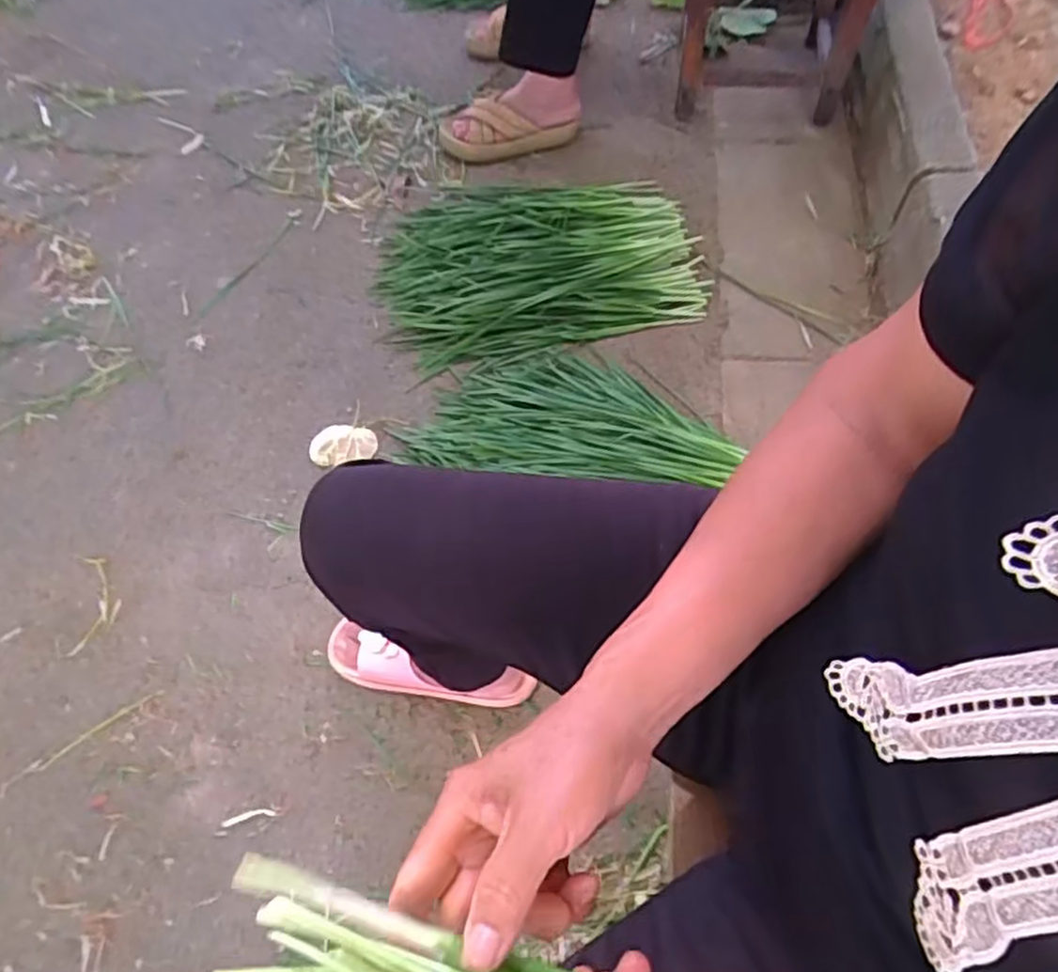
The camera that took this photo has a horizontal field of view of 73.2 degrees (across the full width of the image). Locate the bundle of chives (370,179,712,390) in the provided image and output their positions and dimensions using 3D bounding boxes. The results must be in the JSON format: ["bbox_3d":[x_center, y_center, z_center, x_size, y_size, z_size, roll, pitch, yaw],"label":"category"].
[{"bbox_3d":[0.008,-0.358,1.065,0.469,0.059,0.364,-16,60,-5],"label":"bundle of chives"}]

